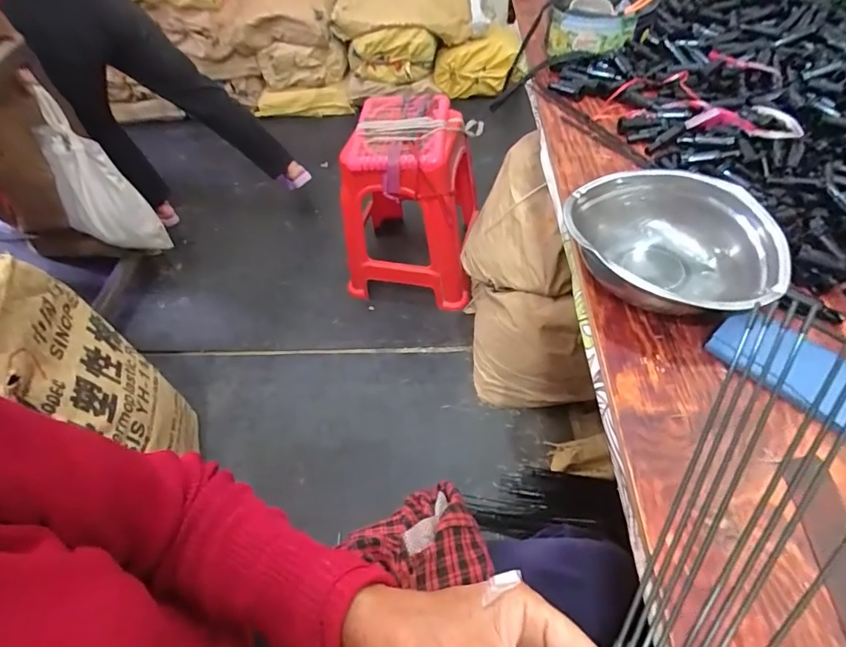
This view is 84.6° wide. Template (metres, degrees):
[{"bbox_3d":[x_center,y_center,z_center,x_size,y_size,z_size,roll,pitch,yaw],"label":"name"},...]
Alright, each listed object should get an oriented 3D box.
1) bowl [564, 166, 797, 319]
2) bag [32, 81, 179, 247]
[{"bbox_3d":[0.260,-0.092,0.503,0.201,0.065,0.174,7,54,11],"label":"bowl"},{"bbox_3d":[-0.923,-0.382,1.288,0.212,0.402,0.142,24,59,23],"label":"bag"}]

